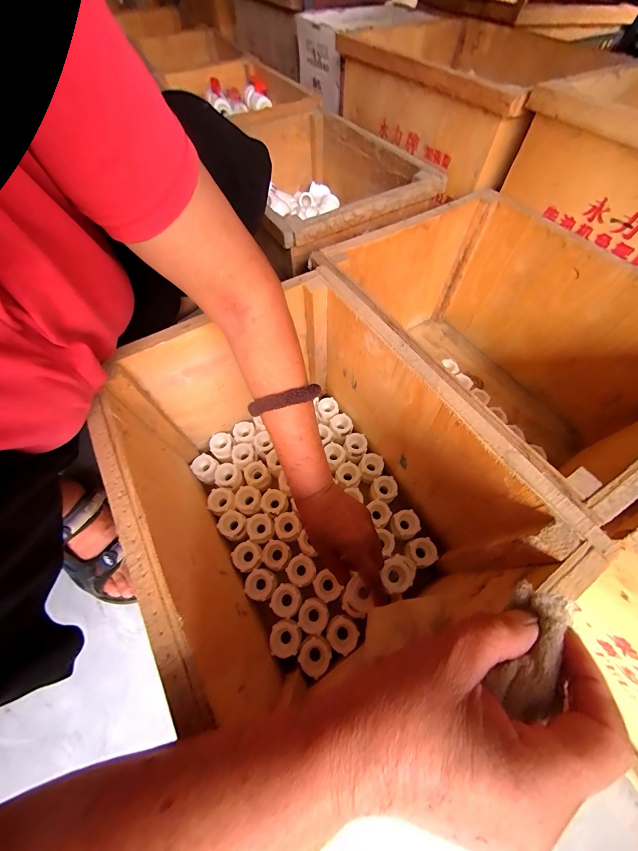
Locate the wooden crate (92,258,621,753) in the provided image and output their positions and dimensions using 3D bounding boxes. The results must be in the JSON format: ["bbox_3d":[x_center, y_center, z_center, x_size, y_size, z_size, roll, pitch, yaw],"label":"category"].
[{"bbox_3d":[-0.011,0.066,0.362,0.316,0.234,0.387,-30,66,-15],"label":"wooden crate"}]

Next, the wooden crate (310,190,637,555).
[{"bbox_3d":[0.245,-0.093,0.460,0.366,0.259,0.418,-29,65,-14],"label":"wooden crate"}]

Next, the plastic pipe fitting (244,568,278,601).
[{"bbox_3d":[-0.078,0.215,0.398,0.038,0.031,0.037,0,62,0],"label":"plastic pipe fitting"}]

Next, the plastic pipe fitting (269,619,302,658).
[{"bbox_3d":[-0.041,0.267,0.369,0.037,0.019,0.038,10,62,6],"label":"plastic pipe fitting"}]

